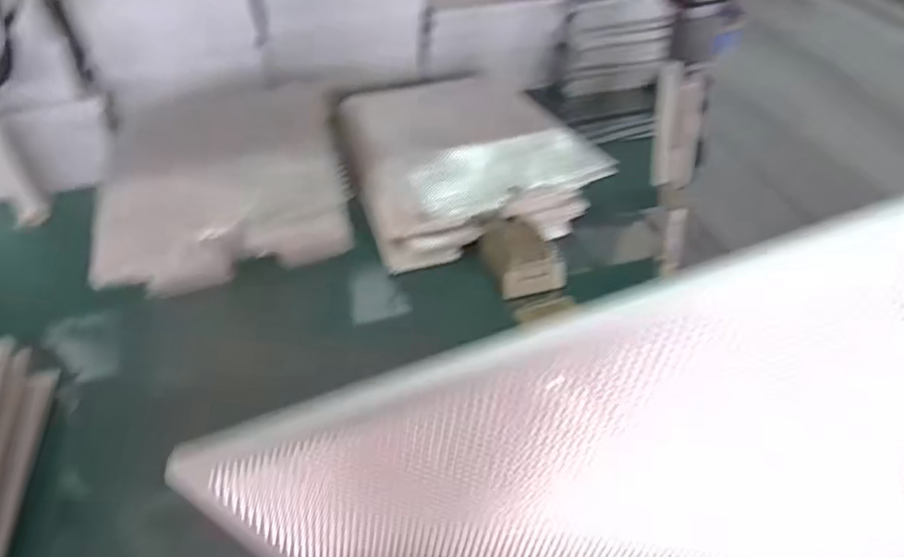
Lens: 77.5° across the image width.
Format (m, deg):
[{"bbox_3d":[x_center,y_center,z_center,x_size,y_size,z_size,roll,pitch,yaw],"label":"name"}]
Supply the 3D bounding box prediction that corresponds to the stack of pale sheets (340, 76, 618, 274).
[{"bbox_3d":[0.023,-0.187,0.899,0.334,0.115,0.356,-12,47,-14],"label":"stack of pale sheets"}]

